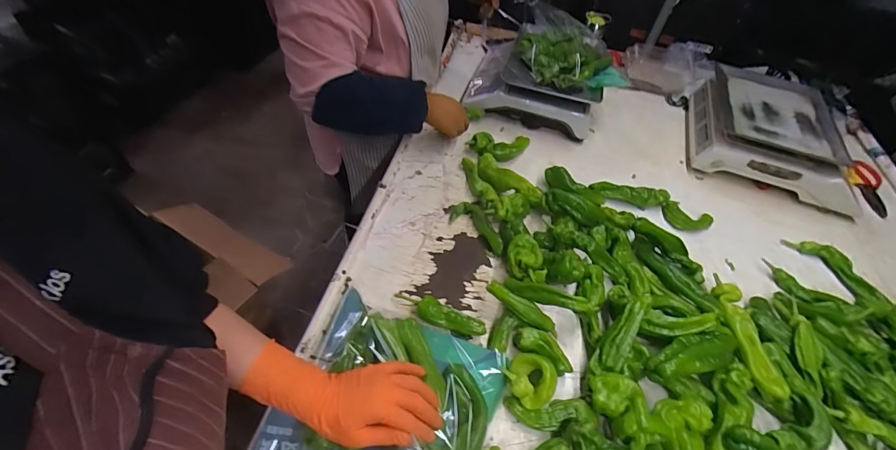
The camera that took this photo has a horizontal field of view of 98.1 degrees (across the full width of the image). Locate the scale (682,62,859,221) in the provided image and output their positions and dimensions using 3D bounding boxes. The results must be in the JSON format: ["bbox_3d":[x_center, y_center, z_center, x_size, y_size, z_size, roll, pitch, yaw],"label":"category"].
[{"bbox_3d":[0.796,-0.236,0.963,0.355,0.127,0.368,18,50,8],"label":"scale"}]

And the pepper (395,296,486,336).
[{"bbox_3d":[-0.015,0.142,0.611,0.147,0.036,0.032,22,51,12],"label":"pepper"}]

